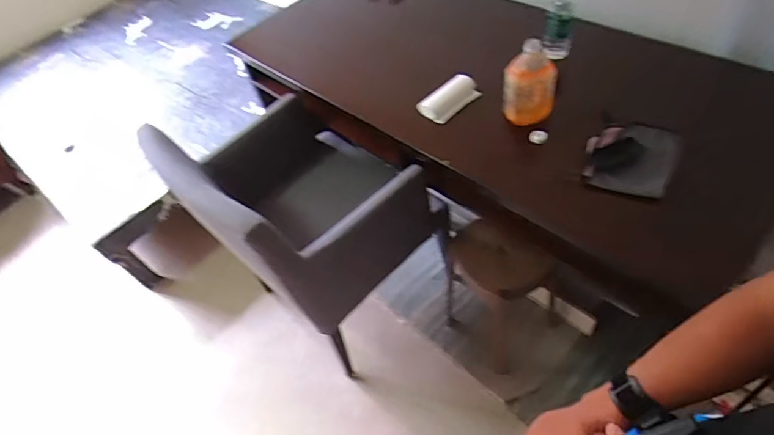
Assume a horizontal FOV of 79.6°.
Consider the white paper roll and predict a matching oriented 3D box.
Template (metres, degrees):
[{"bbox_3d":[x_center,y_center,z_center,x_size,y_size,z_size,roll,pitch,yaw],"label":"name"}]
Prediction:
[{"bbox_3d":[0.163,-0.309,1.214,0.146,0.069,0.082,-40,55,-20],"label":"white paper roll"}]

